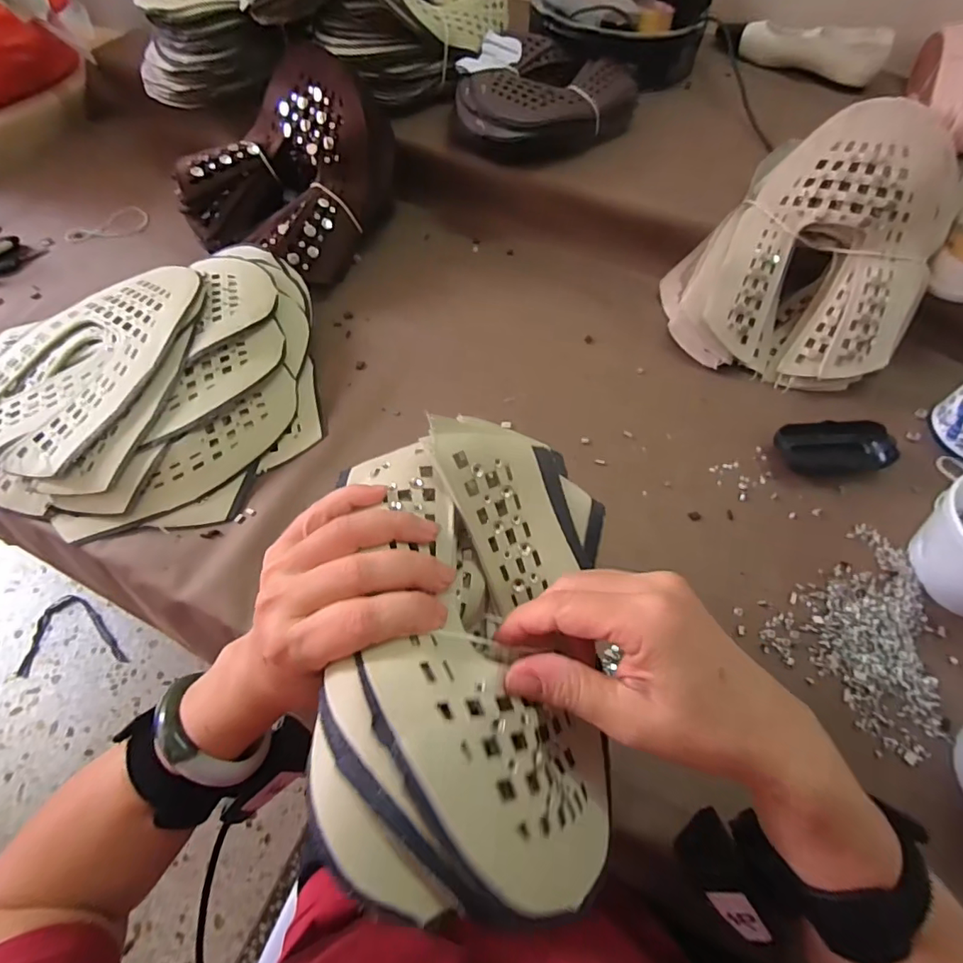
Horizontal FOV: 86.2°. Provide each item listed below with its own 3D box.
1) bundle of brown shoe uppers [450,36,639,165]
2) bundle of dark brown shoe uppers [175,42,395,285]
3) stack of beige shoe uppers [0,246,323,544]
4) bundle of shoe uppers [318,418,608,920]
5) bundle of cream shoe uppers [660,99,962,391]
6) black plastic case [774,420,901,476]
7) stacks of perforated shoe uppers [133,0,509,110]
[{"bbox_3d":[0.080,-0.487,0.669,0.191,0.067,0.262,29,63,14],"label":"bundle of brown shoe uppers"},{"bbox_3d":[-0.230,-0.384,0.617,0.191,0.154,0.228,23,62,12],"label":"bundle of dark brown shoe uppers"},{"bbox_3d":[-0.354,-0.099,0.514,0.357,0.065,0.306,-9,60,-7],"label":"stack of beige shoe uppers"},{"bbox_3d":[0.000,0.076,0.258,0.130,0.074,0.218,7,51,2],"label":"bundle of shoe uppers"},{"bbox_3d":[0.349,-0.237,0.536,0.234,0.195,0.198,34,64,17],"label":"bundle of cream shoe uppers"},{"bbox_3d":[0.357,-0.035,0.522,0.109,0.028,0.048,-3,60,-3],"label":"black plastic case"},{"bbox_3d":[-0.200,-0.603,0.661,0.457,0.144,0.203,2,59,-1],"label":"stacks of perforated shoe uppers"}]

